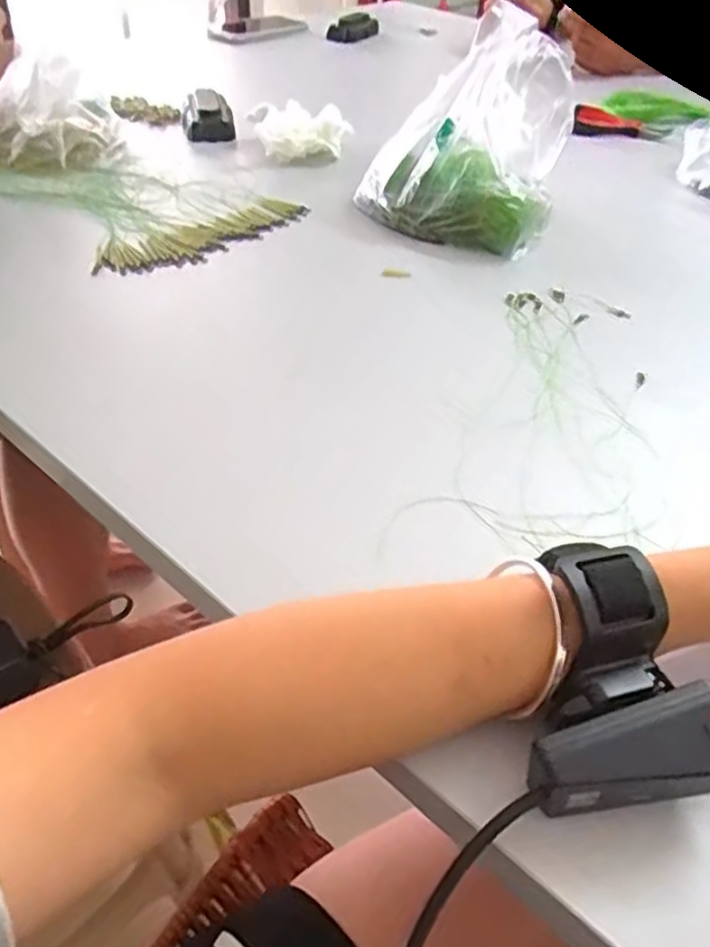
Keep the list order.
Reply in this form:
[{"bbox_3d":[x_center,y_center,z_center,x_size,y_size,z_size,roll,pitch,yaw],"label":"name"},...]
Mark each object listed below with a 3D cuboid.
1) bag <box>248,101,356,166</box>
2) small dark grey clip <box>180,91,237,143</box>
[{"bbox_3d":[-0.055,-0.352,0.735,0.105,0.038,0.070,-2,43,-8],"label":"bag"},{"bbox_3d":[-0.160,-0.387,0.773,0.054,0.039,0.046,-7,44,-13],"label":"small dark grey clip"}]

